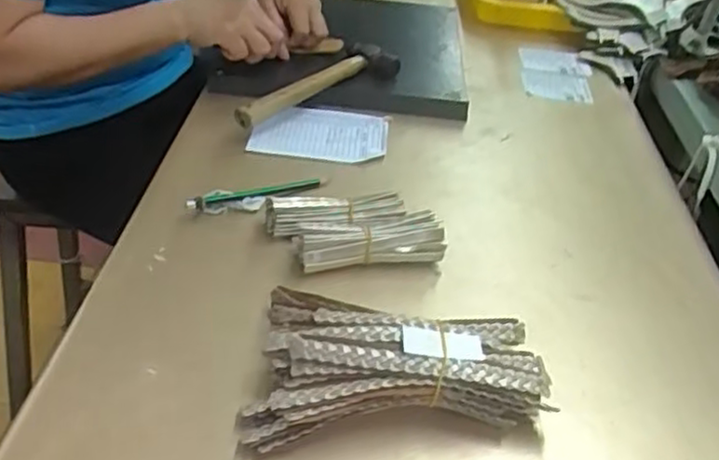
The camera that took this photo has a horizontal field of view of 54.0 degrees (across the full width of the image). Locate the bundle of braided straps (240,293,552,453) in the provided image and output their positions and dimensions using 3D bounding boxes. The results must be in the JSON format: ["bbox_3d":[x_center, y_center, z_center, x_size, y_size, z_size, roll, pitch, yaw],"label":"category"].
[{"bbox_3d":[0.020,0.082,0.488,0.201,0.050,0.125,0,38,-10],"label":"bundle of braided straps"}]

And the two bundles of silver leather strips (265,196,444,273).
[{"bbox_3d":[-0.005,-0.004,0.598,0.138,0.033,0.072,-2,38,-13],"label":"two bundles of silver leather strips"}]

